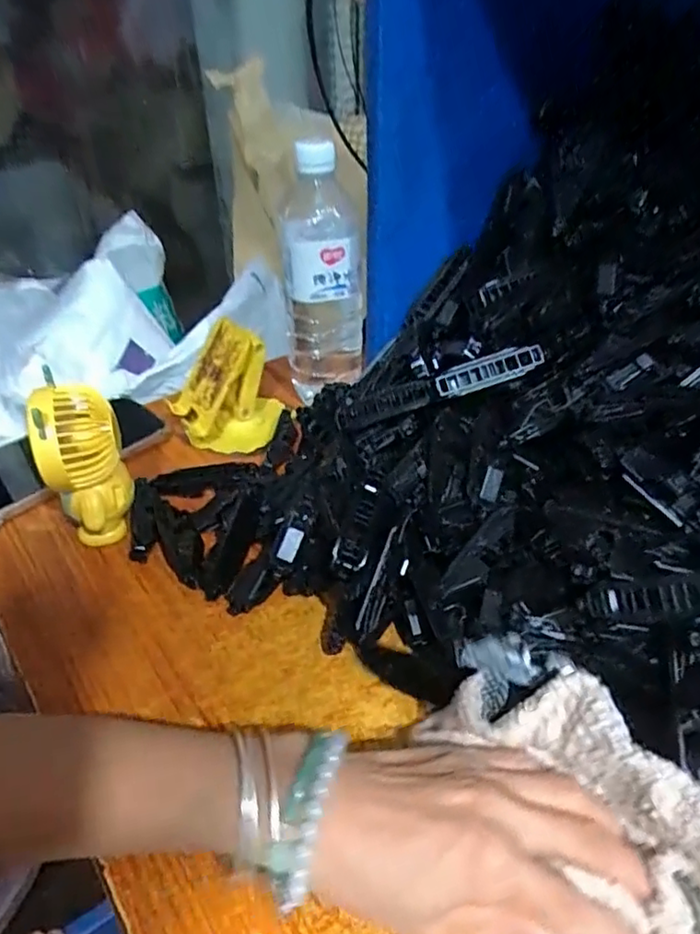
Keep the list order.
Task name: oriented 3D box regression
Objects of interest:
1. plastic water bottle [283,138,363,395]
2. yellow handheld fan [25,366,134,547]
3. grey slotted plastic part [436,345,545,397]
[{"bbox_3d":[-0.025,-0.153,0.520,0.065,0.201,0.059,-5,37,-3],"label":"plastic water bottle"},{"bbox_3d":[-0.171,0.000,0.406,0.046,0.107,0.045,-9,38,-8],"label":"yellow handheld fan"},{"bbox_3d":[0.096,-0.066,0.425,0.075,0.004,0.021,-18,83,-1],"label":"grey slotted plastic part"}]

